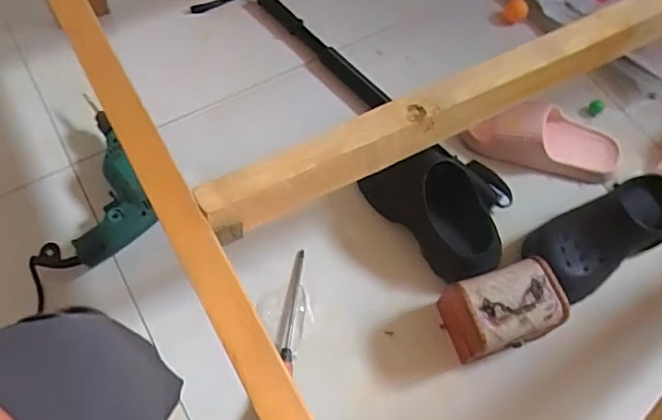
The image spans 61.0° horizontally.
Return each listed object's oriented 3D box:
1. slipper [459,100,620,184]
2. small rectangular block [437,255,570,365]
[{"bbox_3d":[0.315,-0.114,0.841,0.223,0.061,0.101,10,64,3],"label":"slipper"},{"bbox_3d":[0.214,0.124,0.704,0.136,0.110,0.087,-14,65,-9],"label":"small rectangular block"}]

